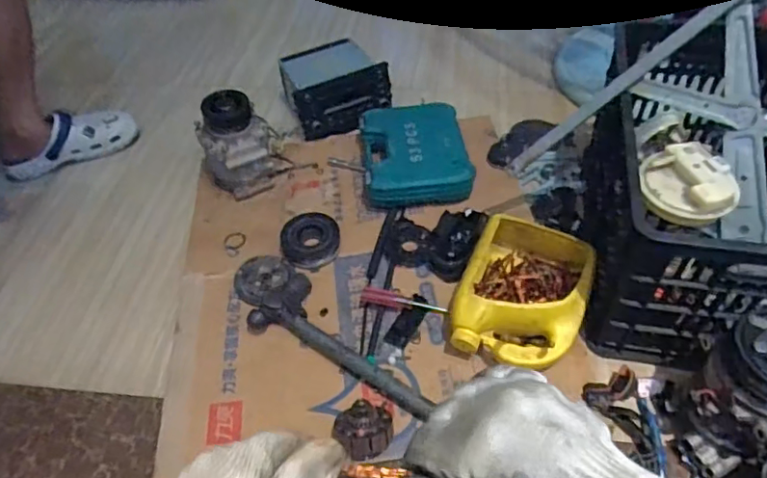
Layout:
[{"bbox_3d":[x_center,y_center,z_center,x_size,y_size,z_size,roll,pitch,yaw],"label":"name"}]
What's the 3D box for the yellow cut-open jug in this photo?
[{"bbox_3d":[0.209,0.088,0.850,0.176,0.110,0.227,20,54,20],"label":"yellow cut-open jug"}]

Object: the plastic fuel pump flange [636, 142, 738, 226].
[{"bbox_3d":[0.392,-0.072,0.728,0.115,0.042,0.108,10,51,13],"label":"plastic fuel pump flange"}]

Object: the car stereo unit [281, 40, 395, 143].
[{"bbox_3d":[-0.105,-0.331,1.271,0.217,0.127,0.186,-19,51,-13],"label":"car stereo unit"}]

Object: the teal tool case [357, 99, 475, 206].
[{"bbox_3d":[0.062,-0.166,1.121,0.201,0.079,0.230,-6,47,1],"label":"teal tool case"}]

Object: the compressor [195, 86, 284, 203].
[{"bbox_3d":[-0.284,-0.195,1.108,0.143,0.200,0.140,-2,50,3],"label":"compressor"}]

